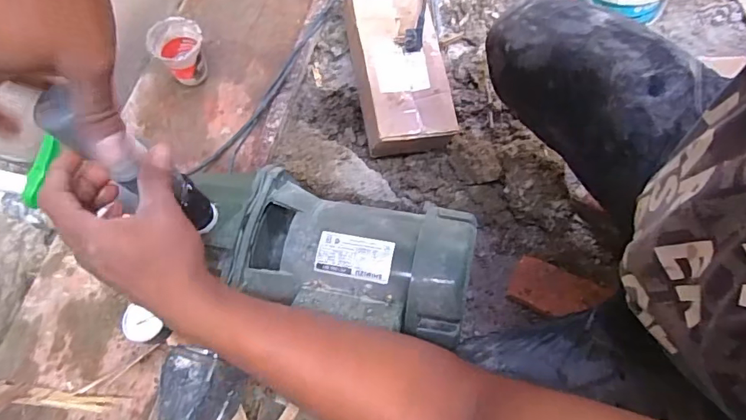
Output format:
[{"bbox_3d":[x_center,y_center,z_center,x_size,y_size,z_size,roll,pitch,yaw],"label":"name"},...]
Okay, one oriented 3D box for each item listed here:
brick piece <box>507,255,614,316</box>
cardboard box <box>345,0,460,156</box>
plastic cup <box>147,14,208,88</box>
[{"bbox_3d":[0.319,0.142,0.792,0.167,0.041,0.086,20,67,9],"label":"brick piece"},{"bbox_3d":[0.045,-0.274,0.865,0.156,0.090,0.329,-11,82,-4],"label":"cardboard box"},{"bbox_3d":[-0.343,-0.281,0.841,0.082,0.100,0.090,-2,67,4],"label":"plastic cup"}]

